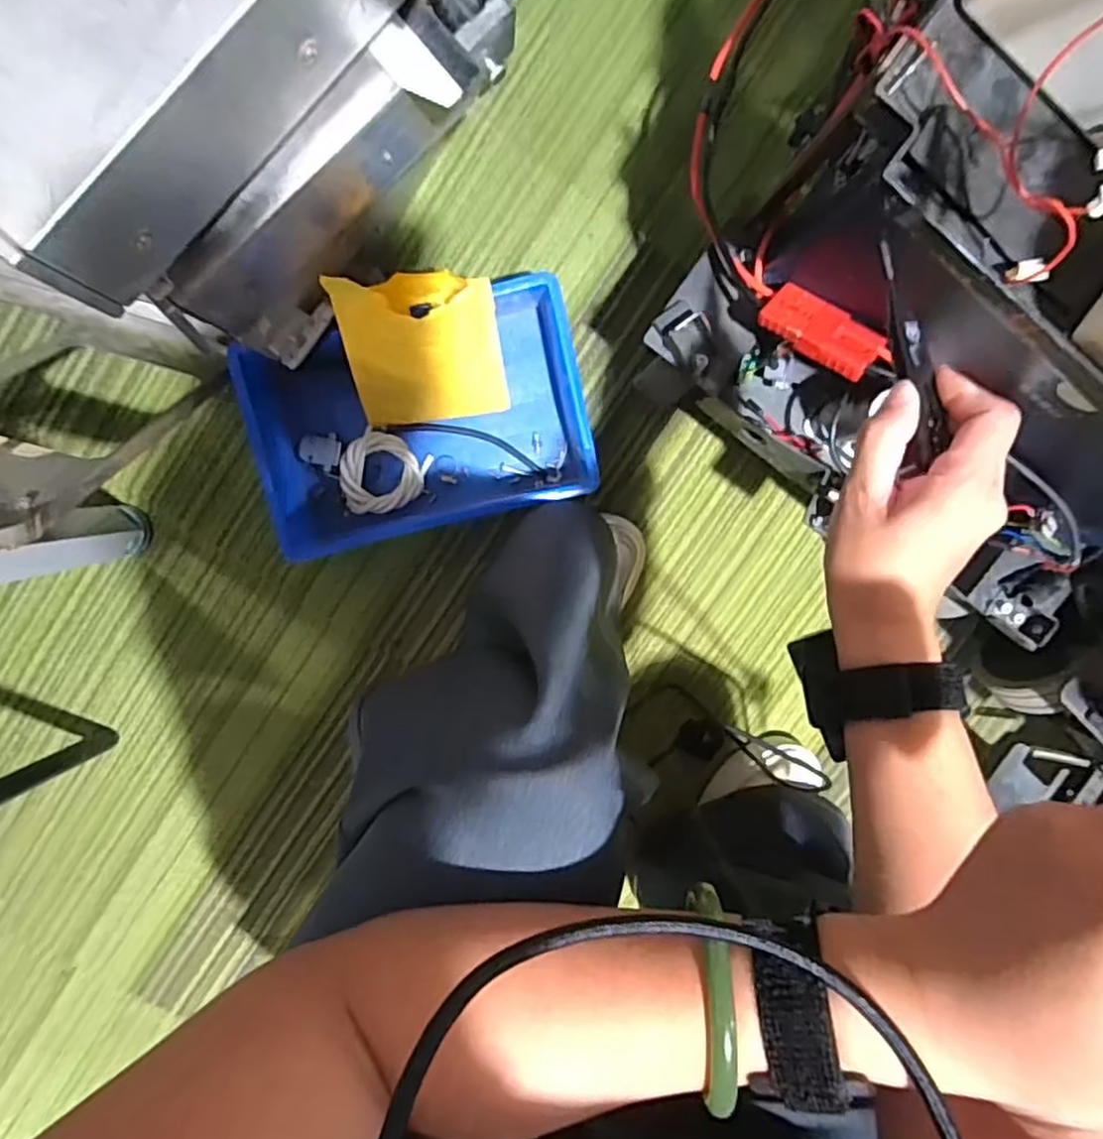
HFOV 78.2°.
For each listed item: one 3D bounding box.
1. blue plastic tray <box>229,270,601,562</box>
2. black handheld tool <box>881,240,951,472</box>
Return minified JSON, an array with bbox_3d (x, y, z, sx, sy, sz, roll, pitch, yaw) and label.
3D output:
[{"bbox_3d":[-0.118,-0.135,0.645,0.290,0.091,0.194,-15,98,0],"label":"blue plastic tray"},{"bbox_3d":[0.169,-0.105,0.322,0.015,0.009,0.116,-3,76,-1],"label":"black handheld tool"}]

